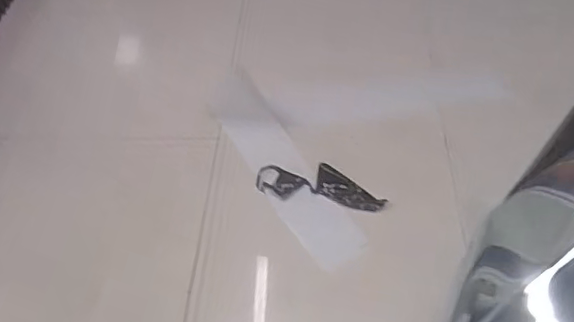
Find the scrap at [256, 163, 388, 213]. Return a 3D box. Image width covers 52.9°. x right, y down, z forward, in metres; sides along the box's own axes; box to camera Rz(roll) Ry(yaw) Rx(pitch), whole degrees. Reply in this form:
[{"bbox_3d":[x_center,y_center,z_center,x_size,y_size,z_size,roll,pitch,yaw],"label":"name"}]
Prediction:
[{"bbox_3d":[0.085,0.057,1.425,0.318,0.016,0.114,7,56,13],"label":"scrap"}]

